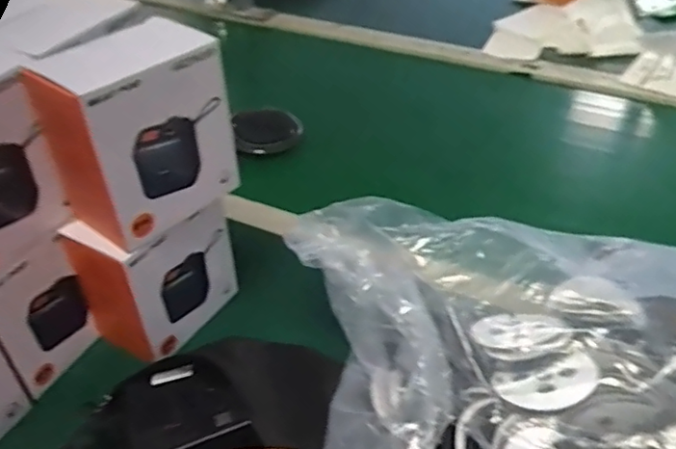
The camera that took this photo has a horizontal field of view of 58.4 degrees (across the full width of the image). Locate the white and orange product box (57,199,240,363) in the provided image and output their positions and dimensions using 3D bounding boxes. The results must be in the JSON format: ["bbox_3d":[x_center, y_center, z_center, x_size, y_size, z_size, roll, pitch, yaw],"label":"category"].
[{"bbox_3d":[-0.135,0.031,0.451,0.064,0.104,0.100,19,44,23],"label":"white and orange product box"}]

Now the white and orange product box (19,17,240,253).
[{"bbox_3d":[-0.128,-0.062,0.390,0.071,0.111,0.110,26,47,29],"label":"white and orange product box"}]

